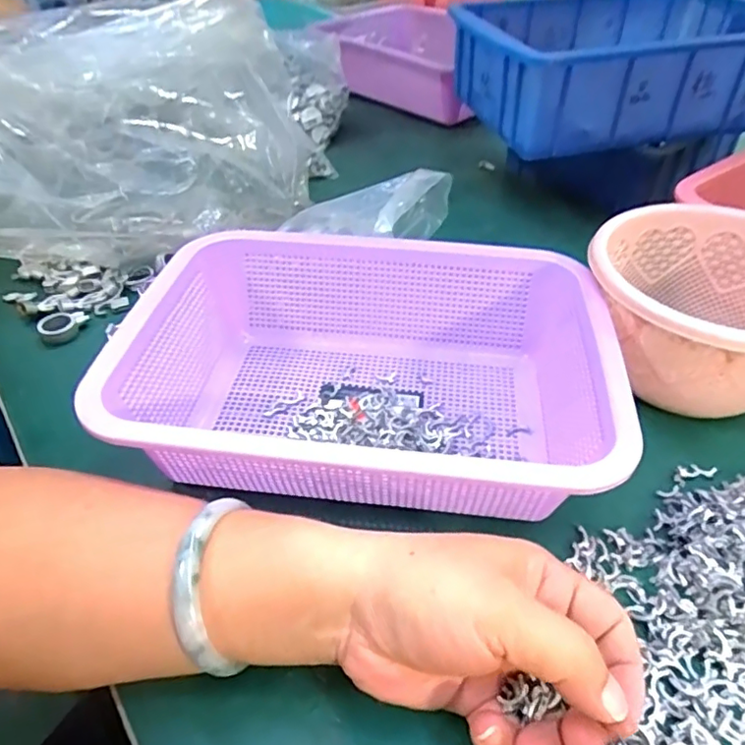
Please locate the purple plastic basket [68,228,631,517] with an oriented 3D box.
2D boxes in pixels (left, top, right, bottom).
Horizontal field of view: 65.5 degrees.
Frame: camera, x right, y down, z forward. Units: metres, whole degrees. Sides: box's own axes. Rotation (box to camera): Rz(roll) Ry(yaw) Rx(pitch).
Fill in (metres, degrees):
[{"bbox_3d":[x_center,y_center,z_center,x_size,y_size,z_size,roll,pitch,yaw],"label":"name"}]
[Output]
[{"bbox_3d":[-0.003,0.001,0.340,0.253,0.078,0.187,3,43,5],"label":"purple plastic basket"}]

